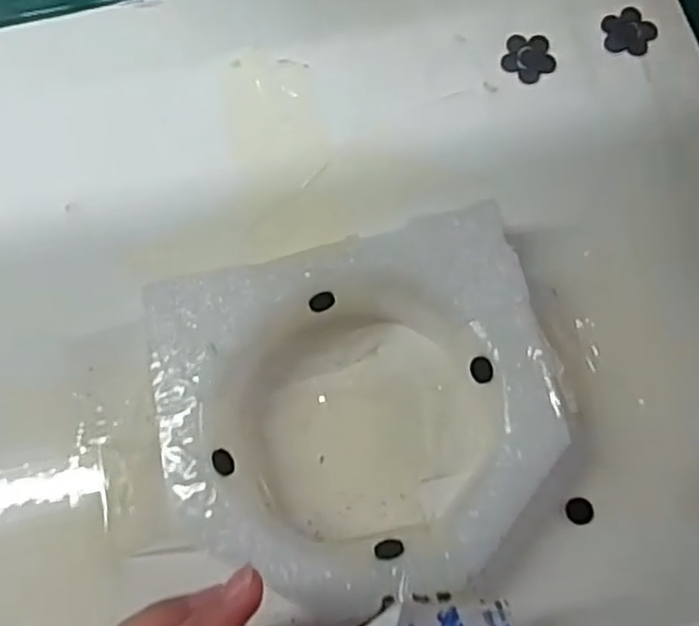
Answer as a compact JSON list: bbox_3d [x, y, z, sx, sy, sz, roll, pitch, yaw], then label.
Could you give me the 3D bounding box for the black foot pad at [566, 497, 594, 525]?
[{"bbox_3d":[0.092,0.079,0.291,0.010,0.004,0.010,-6,71,-2],"label":"black foot pad"}]

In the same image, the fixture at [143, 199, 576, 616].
[{"bbox_3d":[0.006,0.040,0.284,0.148,0.038,0.134,-14,72,-5],"label":"fixture"}]

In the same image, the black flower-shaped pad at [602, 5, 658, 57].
[{"bbox_3d":[0.139,-0.140,0.361,0.026,0.004,0.025,11,71,4],"label":"black flower-shaped pad"}]

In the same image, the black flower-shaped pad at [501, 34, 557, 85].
[{"bbox_3d":[0.088,-0.127,0.358,0.026,0.004,0.026,-34,74,-11],"label":"black flower-shaped pad"}]

